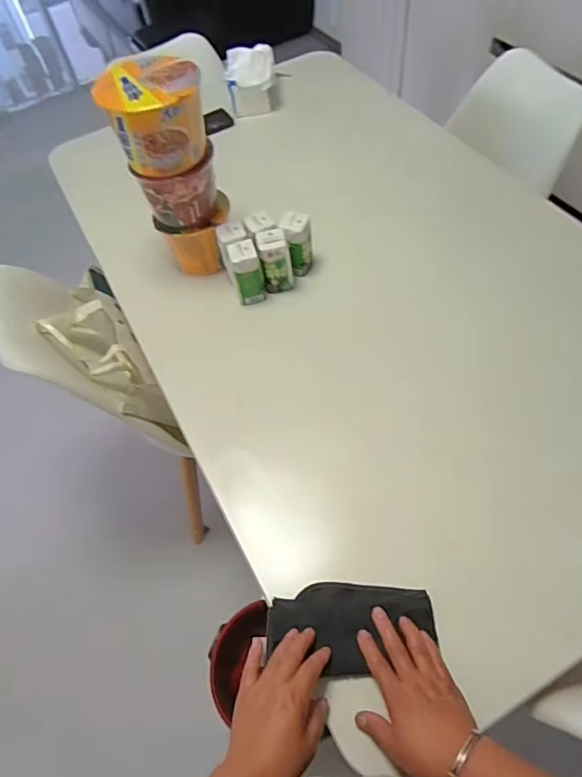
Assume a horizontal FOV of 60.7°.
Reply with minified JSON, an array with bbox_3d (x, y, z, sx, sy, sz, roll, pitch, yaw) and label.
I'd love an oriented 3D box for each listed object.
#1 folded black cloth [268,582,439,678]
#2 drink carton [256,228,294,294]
[{"bbox_3d":[0.068,0.274,0.571,0.187,0.022,0.096,-7,59,1],"label":"folded black cloth"},{"bbox_3d":[-0.025,-0.214,0.841,0.055,0.096,0.047,-13,59,-3],"label":"drink carton"}]

